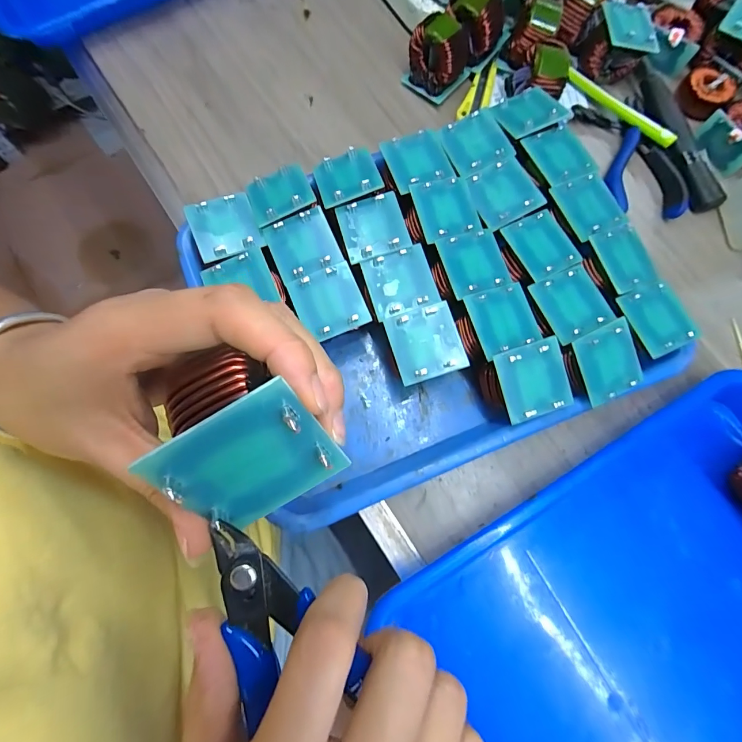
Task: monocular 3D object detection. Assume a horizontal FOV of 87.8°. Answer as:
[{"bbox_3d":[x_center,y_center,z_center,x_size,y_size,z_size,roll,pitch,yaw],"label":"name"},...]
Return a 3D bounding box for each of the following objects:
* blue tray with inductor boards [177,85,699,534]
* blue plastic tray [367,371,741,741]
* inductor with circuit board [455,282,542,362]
[{"bbox_3d":[0.042,-0.057,0.285,0.294,0.057,0.235,-21,77,-6],"label":"blue tray with inductor boards"},{"bbox_3d":[0.188,0.192,0.239,0.295,0.032,0.272,-26,78,-7],"label":"blue plastic tray"},{"bbox_3d":[0.088,-0.033,0.268,0.047,0.026,0.045,-17,77,-5],"label":"inductor with circuit board"}]

